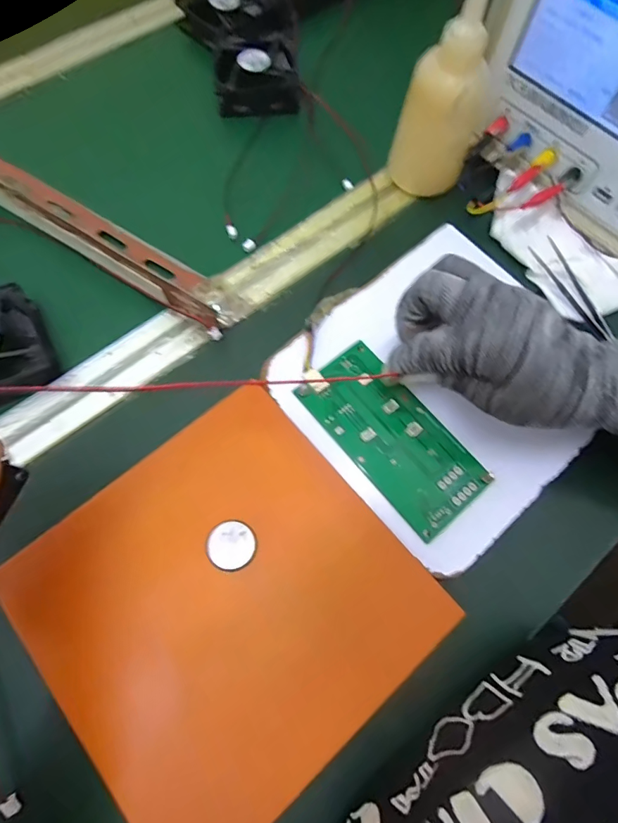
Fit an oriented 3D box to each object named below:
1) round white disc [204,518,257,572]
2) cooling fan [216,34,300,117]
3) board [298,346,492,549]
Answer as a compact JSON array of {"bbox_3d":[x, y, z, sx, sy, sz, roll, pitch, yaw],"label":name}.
[{"bbox_3d":[-0.047,0.082,0.271,0.029,0.009,0.029,0,68,-1],"label":"round white disc"},{"bbox_3d":[-0.052,-0.329,0.431,0.077,0.026,0.076,-6,69,-4],"label":"cooling fan"},{"bbox_3d":[0.057,0.014,0.300,0.065,0.007,0.133,-37,74,-15],"label":"board"}]

